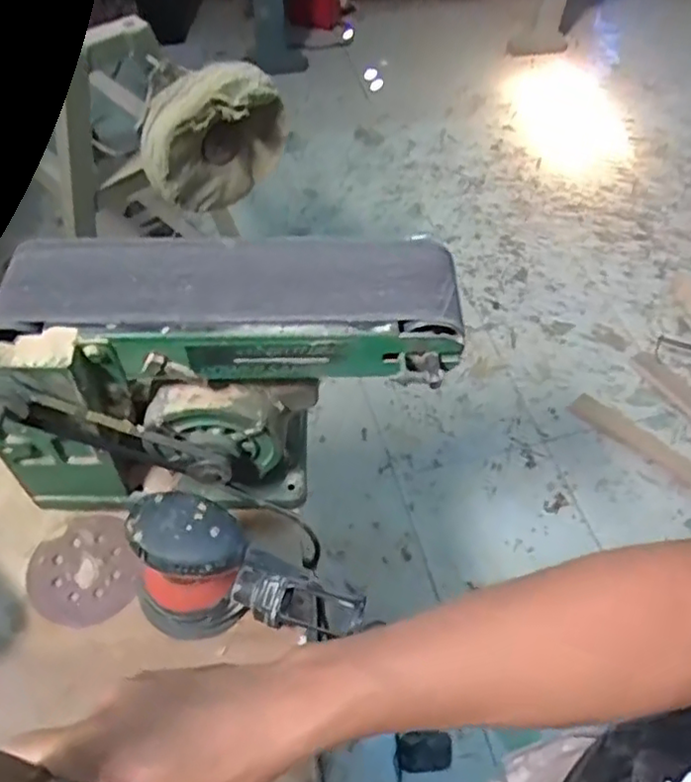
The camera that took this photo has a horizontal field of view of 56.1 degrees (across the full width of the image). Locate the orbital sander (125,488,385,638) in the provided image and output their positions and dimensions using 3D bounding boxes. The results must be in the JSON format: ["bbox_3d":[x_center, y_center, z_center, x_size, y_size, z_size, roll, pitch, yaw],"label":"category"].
[{"bbox_3d":[-0.104,0.178,0.613,0.192,0.147,0.095,15,54,8],"label":"orbital sander"}]

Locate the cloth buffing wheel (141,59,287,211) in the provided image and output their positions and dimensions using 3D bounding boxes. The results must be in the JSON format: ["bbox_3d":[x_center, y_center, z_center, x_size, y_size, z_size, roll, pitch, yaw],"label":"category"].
[{"bbox_3d":[-0.216,-0.420,1.092,0.245,0.235,0.105,-8,54,-8],"label":"cloth buffing wheel"}]

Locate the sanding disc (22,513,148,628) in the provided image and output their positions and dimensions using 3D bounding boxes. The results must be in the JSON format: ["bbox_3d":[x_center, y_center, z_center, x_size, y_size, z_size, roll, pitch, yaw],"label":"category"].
[{"bbox_3d":[-0.278,0.191,0.685,0.108,0.010,0.122,-27,58,-20],"label":"sanding disc"}]

